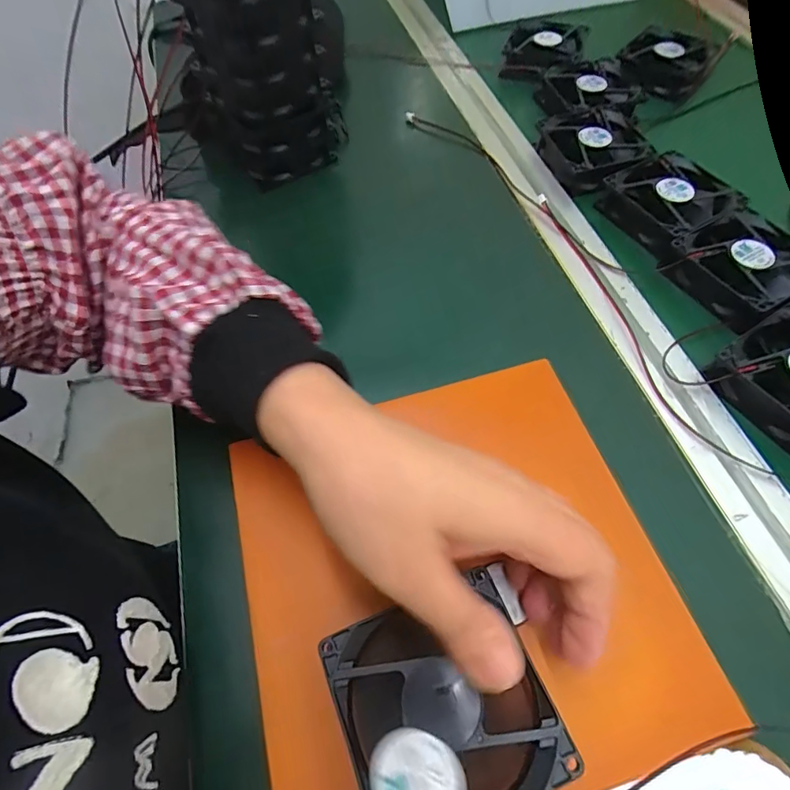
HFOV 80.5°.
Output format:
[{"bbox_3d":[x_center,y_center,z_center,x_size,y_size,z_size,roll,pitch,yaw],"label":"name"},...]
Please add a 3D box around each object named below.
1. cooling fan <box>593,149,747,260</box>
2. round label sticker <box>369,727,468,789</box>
[{"bbox_3d":[0.223,-0.151,0.376,0.086,0.027,0.094,-18,59,-9],"label":"cooling fan"},{"bbox_3d":[0.007,0.127,0.154,0.031,0.004,0.028,2,73,9],"label":"round label sticker"}]

